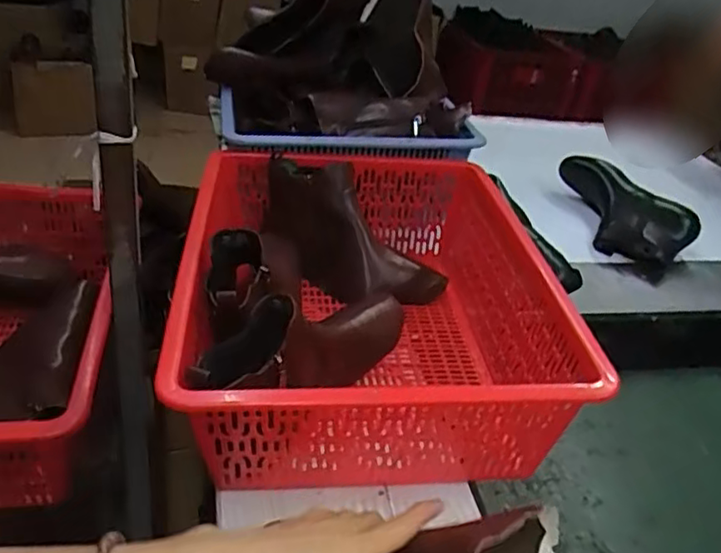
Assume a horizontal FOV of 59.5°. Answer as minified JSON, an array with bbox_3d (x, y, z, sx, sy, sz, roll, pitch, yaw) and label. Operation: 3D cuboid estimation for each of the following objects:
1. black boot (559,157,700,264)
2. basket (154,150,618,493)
[{"bbox_3d":[0.470,-0.117,1.103,0.173,0.095,0.235,1,33,-9],"label":"black boot"},{"bbox_3d":[0.000,0.023,0.705,0.356,0.158,0.465,2,32,-8],"label":"basket"}]

